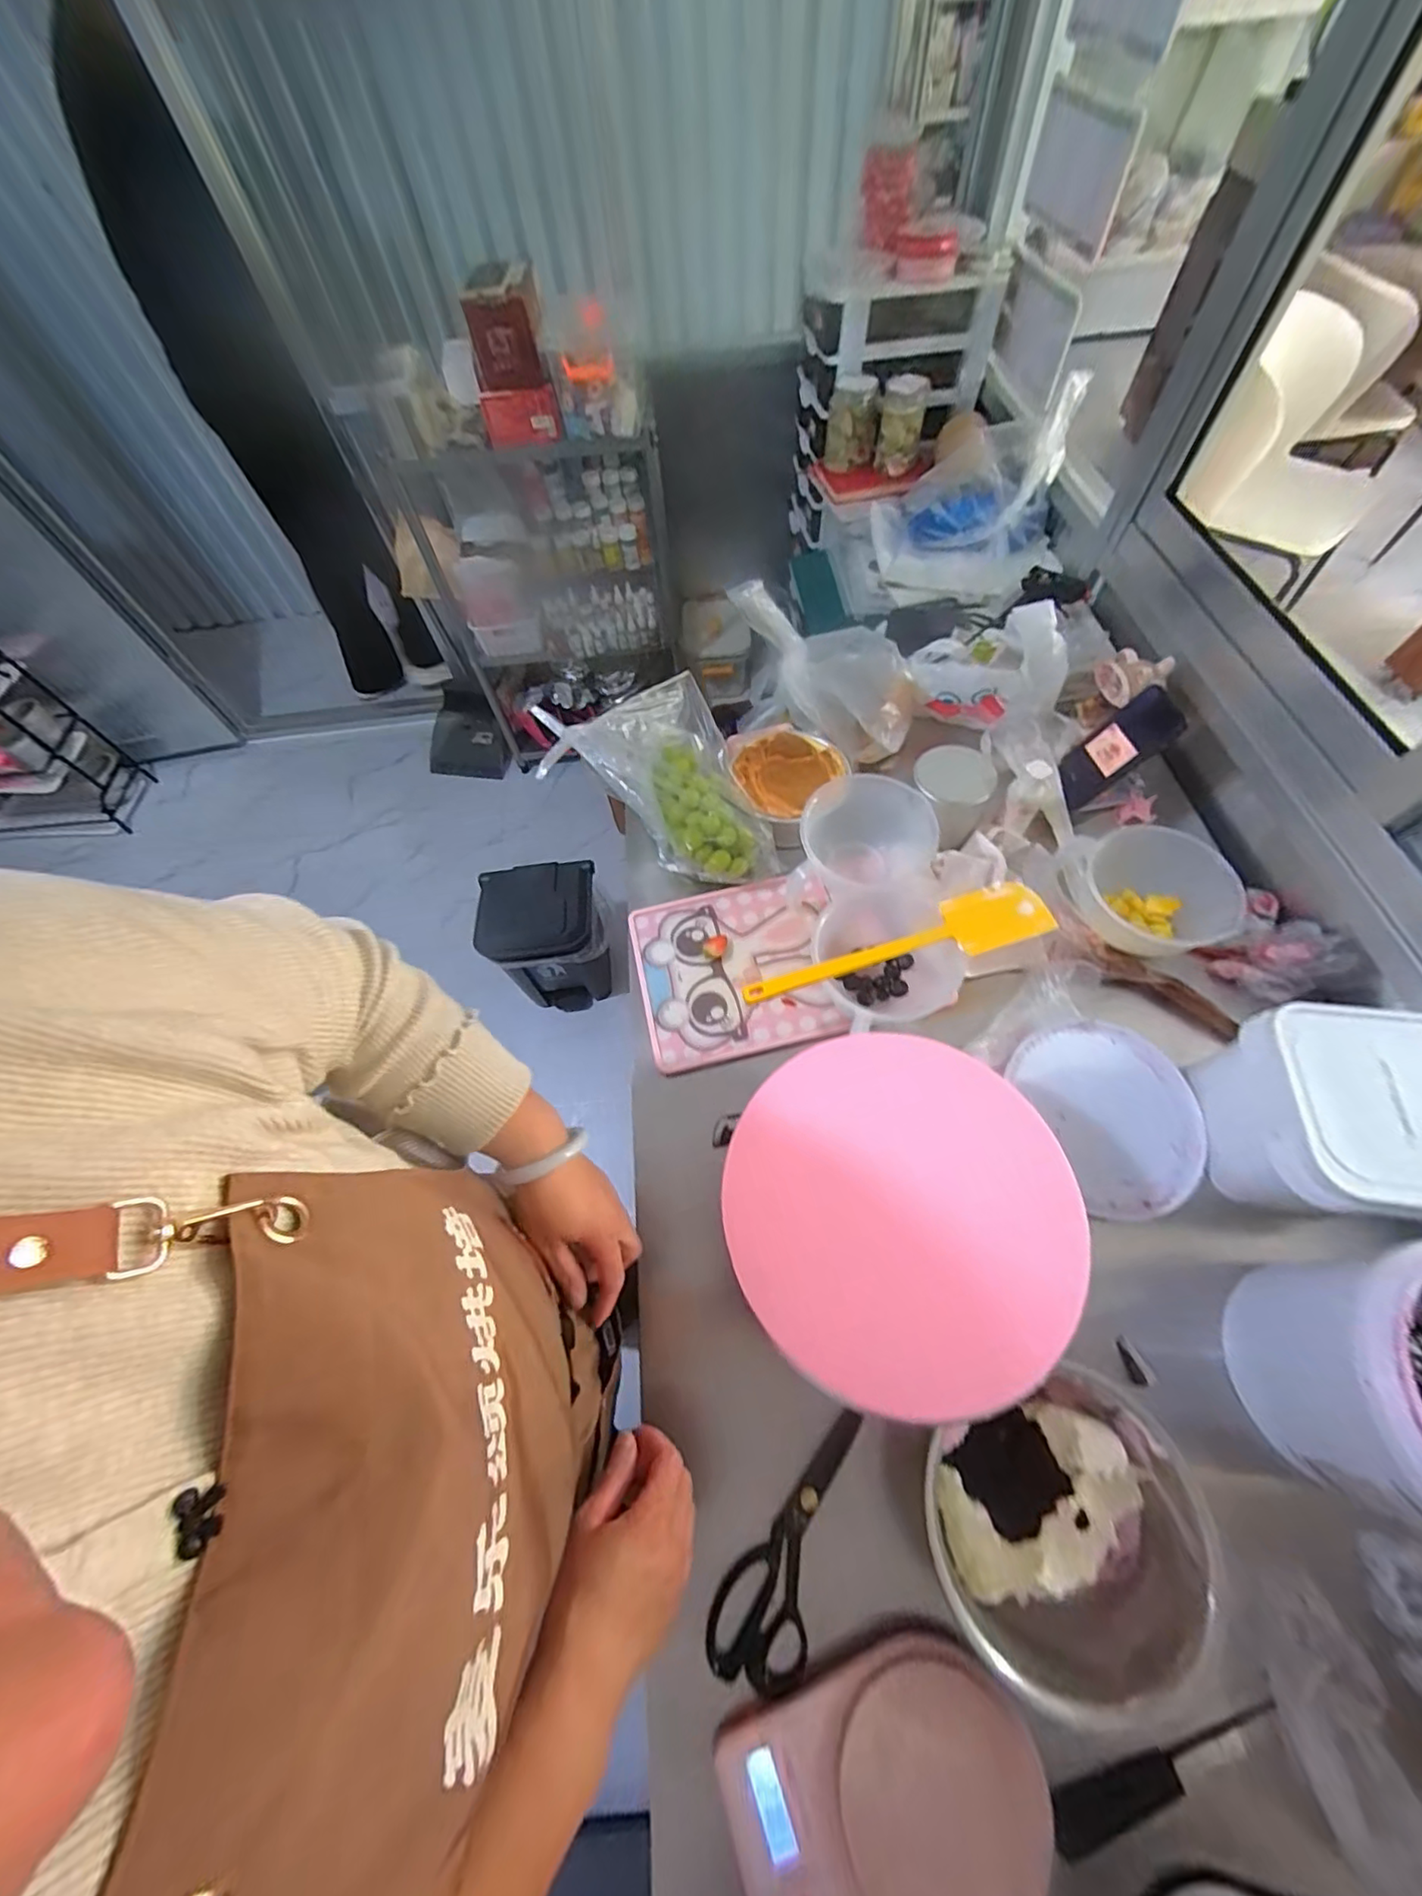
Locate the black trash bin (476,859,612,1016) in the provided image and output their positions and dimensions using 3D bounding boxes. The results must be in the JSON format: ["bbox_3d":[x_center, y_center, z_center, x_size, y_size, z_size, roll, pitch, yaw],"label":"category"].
[{"bbox_3d":[-0.373,-0.015,1.446,0.251,0.338,0.241,-11,62,-2],"label":"black trash bin"}]

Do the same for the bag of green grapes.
[{"bbox_3d":[-0.070,-0.194,0.767,0.226,0.131,0.266,-24,63,-9],"label":"bag of green grapes"}]

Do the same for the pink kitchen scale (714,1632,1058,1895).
[{"bbox_3d":[0.122,0.595,0.408,0.208,0.032,0.144,-21,62,-8],"label":"pink kitchen scale"}]

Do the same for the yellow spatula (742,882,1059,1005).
[{"bbox_3d":[0.194,-0.001,0.623,0.328,0.010,0.066,-17,62,-6],"label":"yellow spatula"}]

